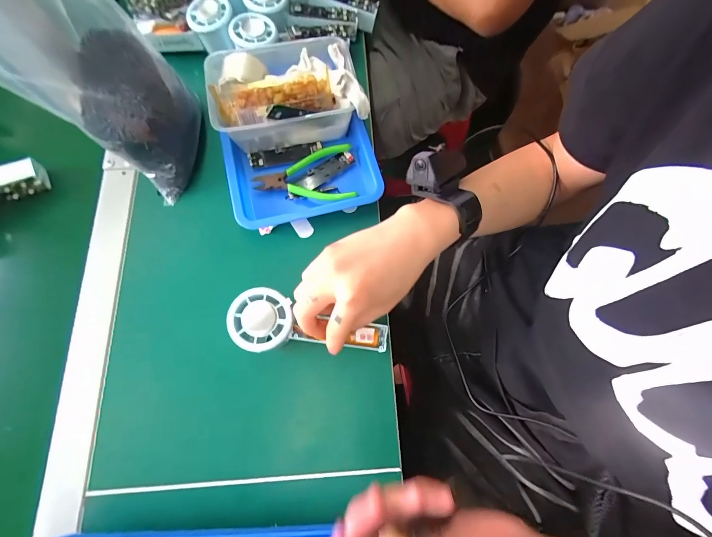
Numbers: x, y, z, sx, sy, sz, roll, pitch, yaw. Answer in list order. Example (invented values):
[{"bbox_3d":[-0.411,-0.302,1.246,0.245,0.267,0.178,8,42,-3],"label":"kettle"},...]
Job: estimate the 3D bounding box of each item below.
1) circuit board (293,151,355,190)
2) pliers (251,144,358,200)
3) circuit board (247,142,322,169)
[{"bbox_3d":[-0.038,-0.121,0.394,0.076,0.007,0.021,-37,77,-10],"label":"circuit board"},{"bbox_3d":[-0.062,-0.107,0.382,0.120,0.011,0.073,-10,73,-3],"label":"pliers"},{"bbox_3d":[-0.089,-0.144,0.403,0.091,0.010,0.023,-13,90,-9],"label":"circuit board"}]

